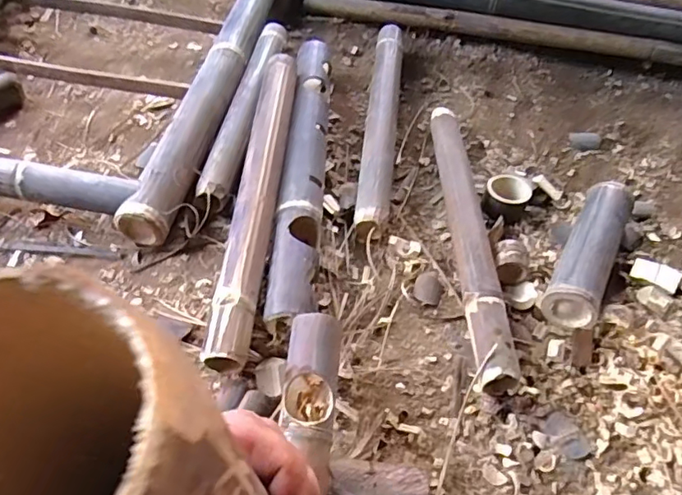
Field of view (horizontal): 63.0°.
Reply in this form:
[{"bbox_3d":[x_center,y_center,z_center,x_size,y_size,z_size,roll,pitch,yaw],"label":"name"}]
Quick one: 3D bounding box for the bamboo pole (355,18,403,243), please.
[{"bbox_3d":[0.079,-0.239,1.040,0.063,0.058,0.567,8,52,1],"label":"bamboo pole"}]

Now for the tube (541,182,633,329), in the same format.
[{"bbox_3d":[0.385,0.004,0.866,0.071,0.082,0.291,27,54,14],"label":"tube"}]

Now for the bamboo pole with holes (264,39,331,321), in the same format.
[{"bbox_3d":[-0.059,-0.147,0.937,0.069,0.073,0.651,5,52,-2],"label":"bamboo pole with holes"}]

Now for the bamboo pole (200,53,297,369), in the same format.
[{"bbox_3d":[-0.126,-0.100,0.849,0.057,0.046,0.602,6,52,-2],"label":"bamboo pole"}]

